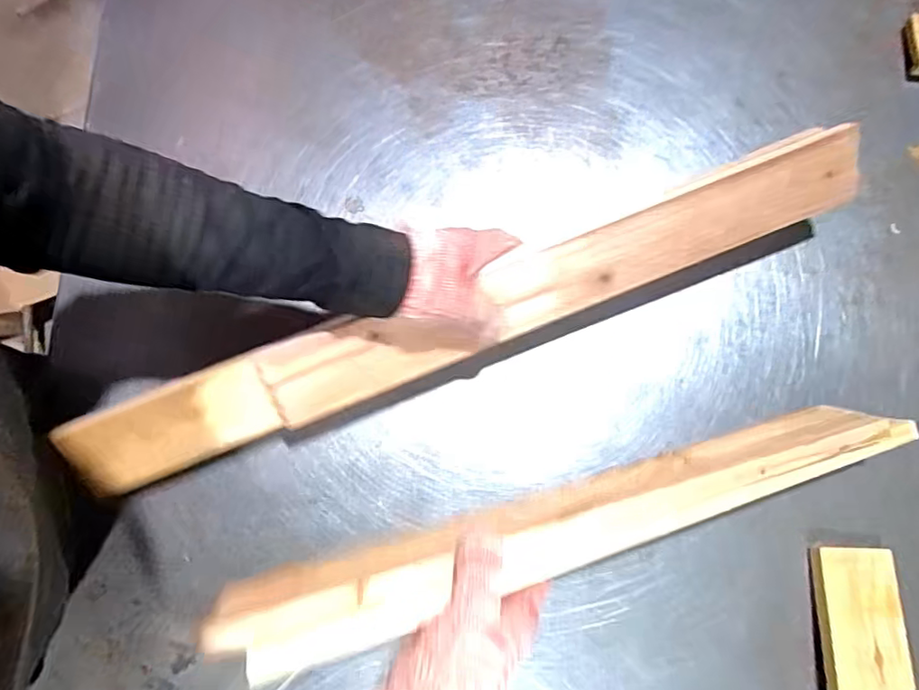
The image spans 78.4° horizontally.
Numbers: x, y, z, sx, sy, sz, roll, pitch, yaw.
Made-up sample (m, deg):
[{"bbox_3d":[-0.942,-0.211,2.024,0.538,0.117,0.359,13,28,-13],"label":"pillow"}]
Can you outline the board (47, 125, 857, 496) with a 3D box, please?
[{"bbox_3d":[0.011,-0.026,0.426,0.617,0.018,0.066,-22,112,-2],"label":"board"}]

